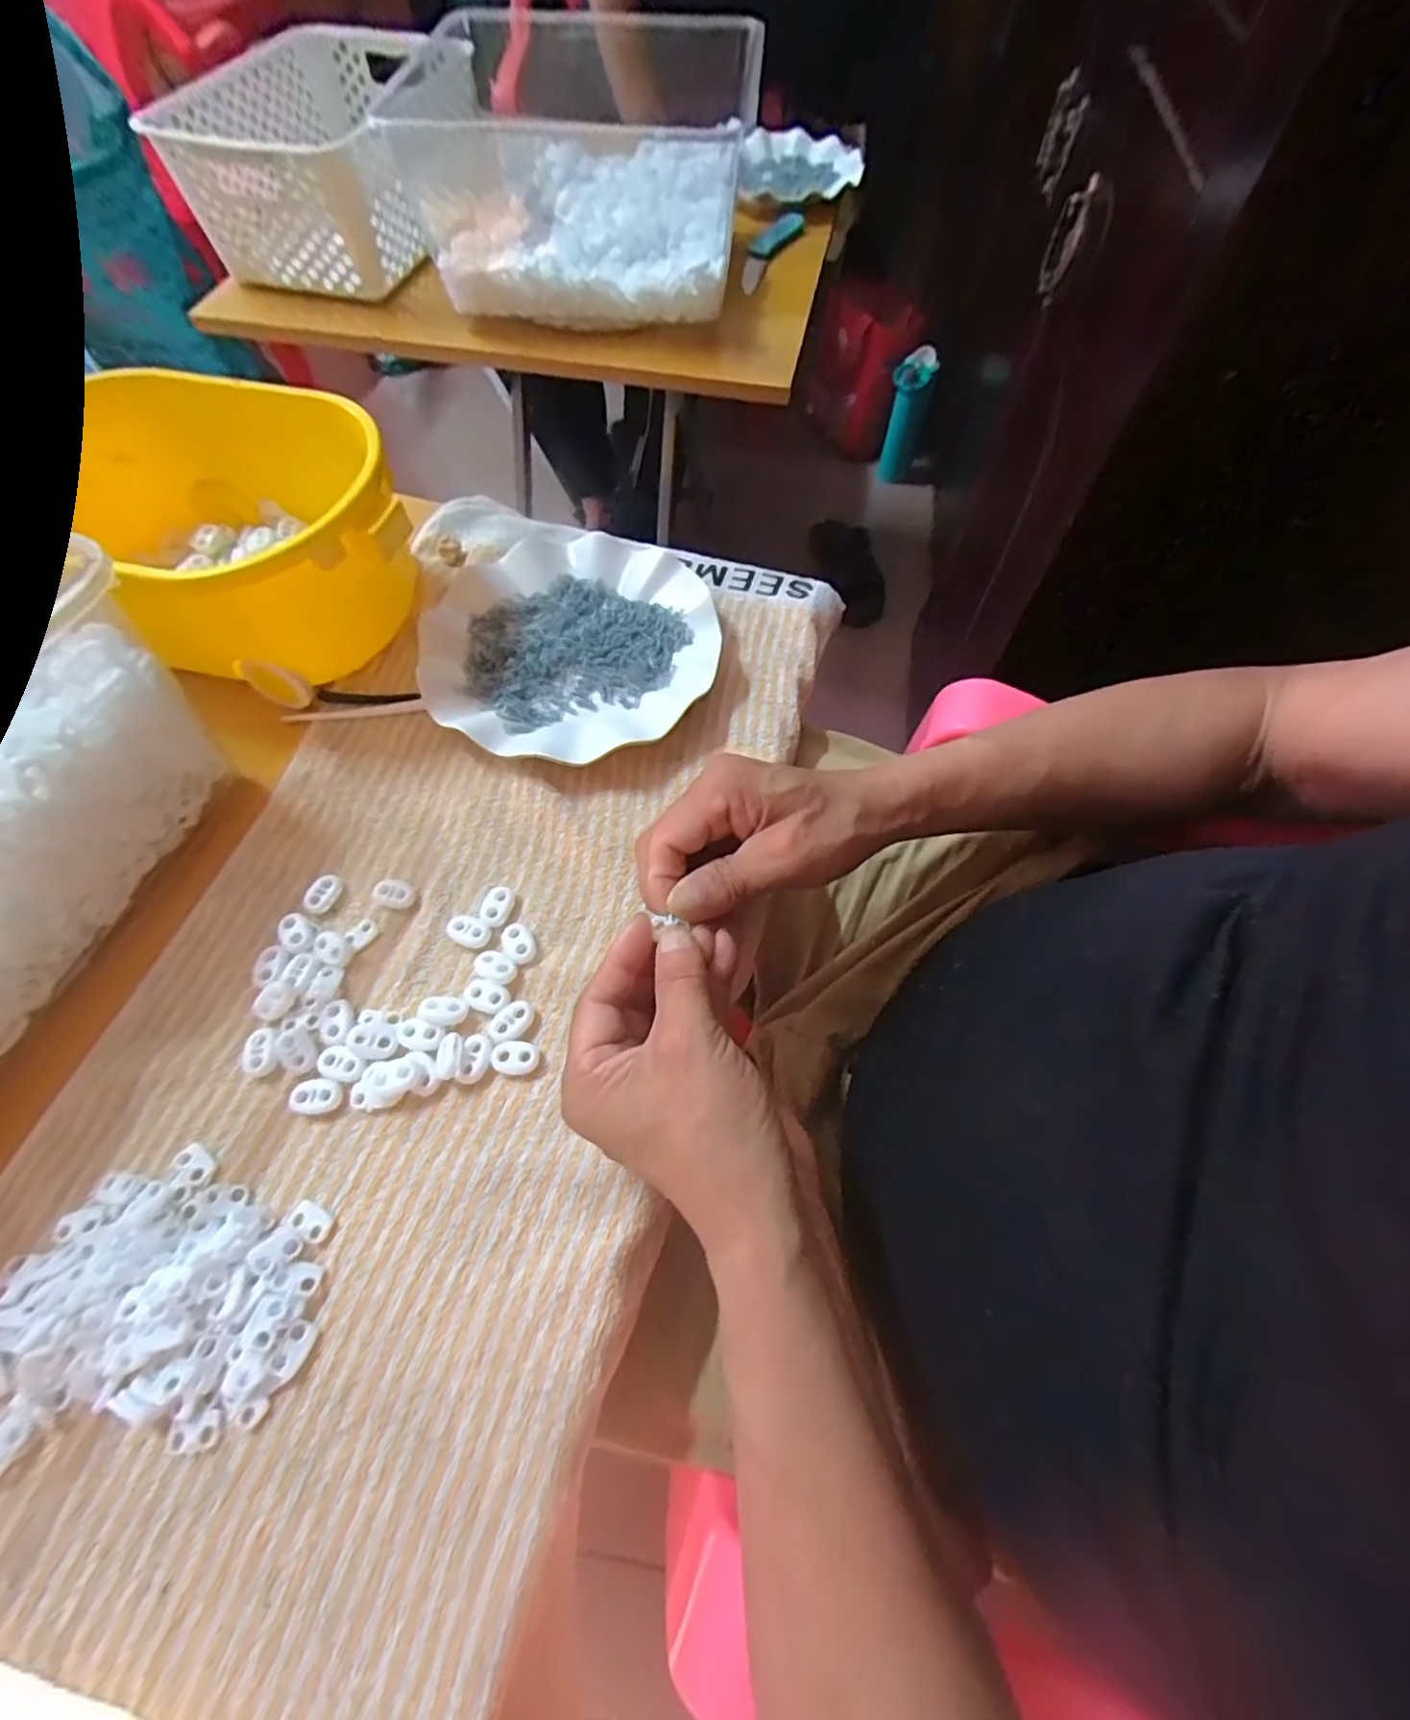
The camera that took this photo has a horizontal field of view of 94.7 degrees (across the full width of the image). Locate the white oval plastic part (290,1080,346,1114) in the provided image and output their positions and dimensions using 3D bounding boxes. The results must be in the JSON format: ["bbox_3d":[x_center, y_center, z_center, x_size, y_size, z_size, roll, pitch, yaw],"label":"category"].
[{"bbox_3d":[-0.179,0.110,0.301,0.024,0.007,0.014,2,63,0],"label":"white oval plastic part"}]

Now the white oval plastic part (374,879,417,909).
[{"bbox_3d":[-0.165,0.018,0.348,0.021,0.006,0.014,20,65,9],"label":"white oval plastic part"}]

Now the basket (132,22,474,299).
[{"bbox_3d":[-0.367,-0.706,0.654,0.219,0.100,0.309,8,63,3],"label":"basket"}]

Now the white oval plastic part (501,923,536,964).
[{"bbox_3d":[-0.096,0.043,0.335,0.015,0.004,0.022,-24,66,-13],"label":"white oval plastic part"}]

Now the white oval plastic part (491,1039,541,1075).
[{"bbox_3d":[-0.091,0.094,0.311,0.023,0.005,0.016,11,63,4],"label":"white oval plastic part"}]

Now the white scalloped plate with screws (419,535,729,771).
[{"bbox_3d":[-0.085,-0.139,0.417,0.181,0.026,0.180,0,63,-1],"label":"white scalloped plate with screws"}]

